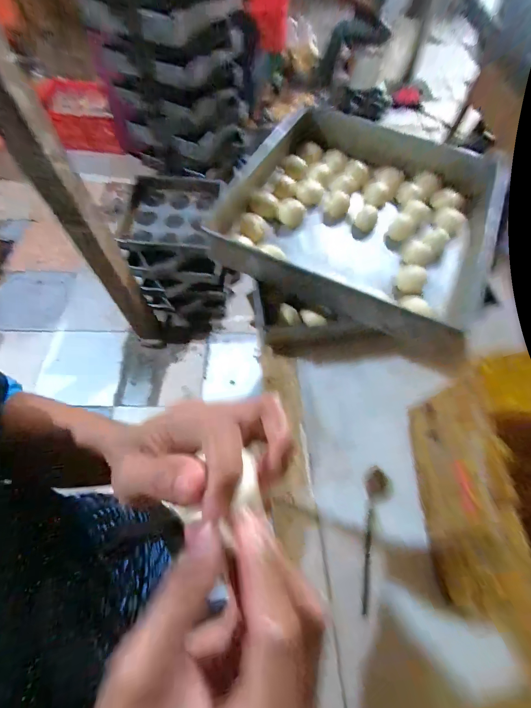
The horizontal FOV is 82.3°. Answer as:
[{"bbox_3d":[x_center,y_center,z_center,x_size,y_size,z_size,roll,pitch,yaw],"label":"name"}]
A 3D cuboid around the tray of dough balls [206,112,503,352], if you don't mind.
[{"bbox_3d":[0.167,-0.265,0.551,0.465,0.070,0.461,23,65,10],"label":"tray of dough balls"}]

